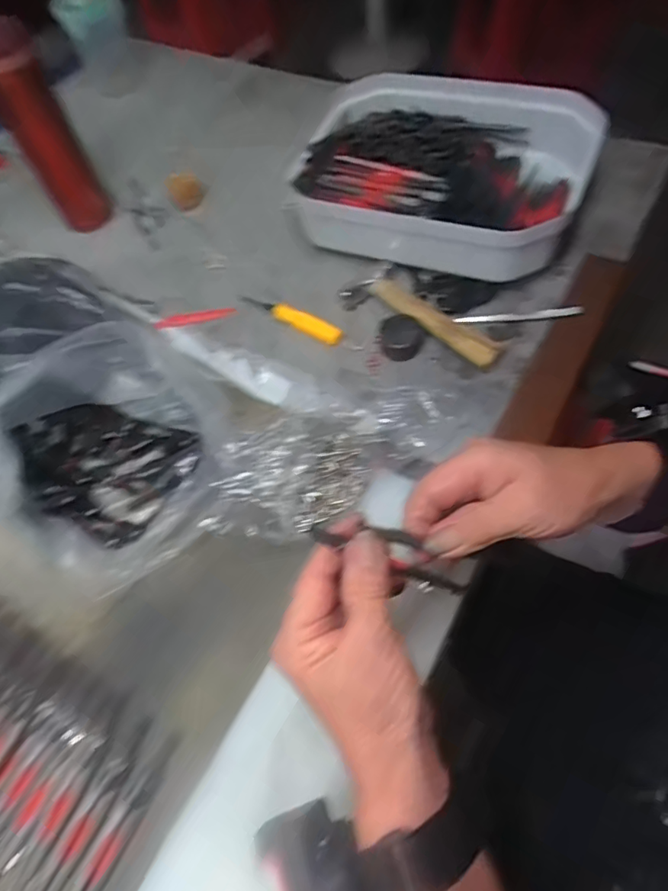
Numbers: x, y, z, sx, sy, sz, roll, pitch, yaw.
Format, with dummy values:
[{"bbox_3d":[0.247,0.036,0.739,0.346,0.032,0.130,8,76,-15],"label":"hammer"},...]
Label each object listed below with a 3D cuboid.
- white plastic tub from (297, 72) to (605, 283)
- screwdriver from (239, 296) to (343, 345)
[{"bbox_3d":[0.109,-0.277,0.537,0.258,0.080,0.236,20,65,17],"label":"white plastic tub"},{"bbox_3d":[-0.045,-0.125,0.504,0.115,0.014,0.014,27,67,20],"label":"screwdriver"}]

